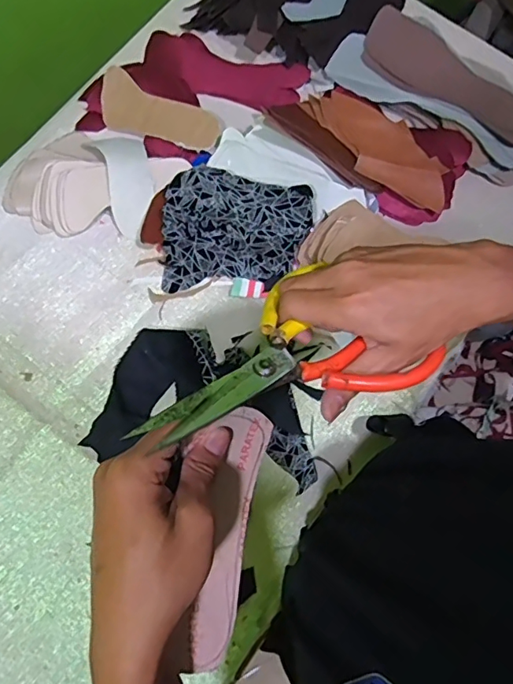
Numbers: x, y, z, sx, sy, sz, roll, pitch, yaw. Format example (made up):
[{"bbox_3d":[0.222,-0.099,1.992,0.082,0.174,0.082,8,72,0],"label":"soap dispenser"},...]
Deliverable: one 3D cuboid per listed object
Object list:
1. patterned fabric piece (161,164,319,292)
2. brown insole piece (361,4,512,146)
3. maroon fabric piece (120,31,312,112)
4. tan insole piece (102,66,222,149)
[{"bbox_3d":[-0.025,-0.141,0.615,0.173,0.069,0.132,0,75,-2],"label":"patterned fabric piece"},{"bbox_3d":[0.261,-0.350,0.675,0.254,0.020,0.102,36,76,6],"label":"brown insole piece"},{"bbox_3d":[-0.055,-0.367,0.702,0.235,0.019,0.101,17,75,3],"label":"maroon fabric piece"},{"bbox_3d":[-0.129,-0.292,0.659,0.160,0.017,0.066,26,94,1],"label":"tan insole piece"}]

